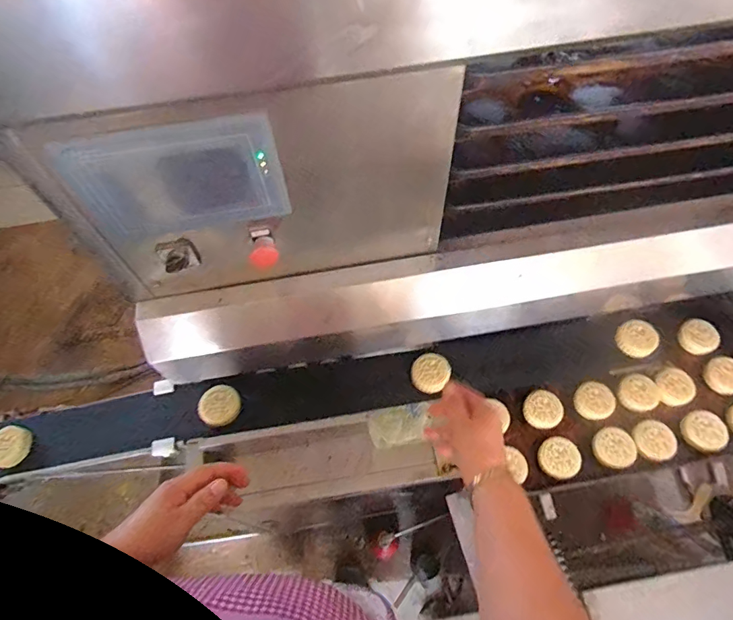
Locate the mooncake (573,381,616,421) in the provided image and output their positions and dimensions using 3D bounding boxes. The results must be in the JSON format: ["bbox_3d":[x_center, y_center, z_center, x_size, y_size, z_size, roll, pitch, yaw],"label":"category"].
[{"bbox_3d":[0.447,0.179,0.887,0.074,0.020,0.070,-2,61,3],"label":"mooncake"}]

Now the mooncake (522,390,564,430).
[{"bbox_3d":[0.344,0.195,0.883,0.078,0.016,0.069,-29,63,-12],"label":"mooncake"}]

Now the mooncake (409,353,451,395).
[{"bbox_3d":[0.123,0.118,0.857,0.068,0.022,0.081,32,67,20],"label":"mooncake"}]

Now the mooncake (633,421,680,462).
[{"bbox_3d":[0.530,0.239,0.831,0.067,0.019,0.072,-2,61,3],"label":"mooncake"}]

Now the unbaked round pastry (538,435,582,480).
[{"bbox_3d":[0.354,0.273,0.832,0.078,0.025,0.070,-37,65,-16],"label":"unbaked round pastry"}]

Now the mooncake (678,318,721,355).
[{"bbox_3d":[0.683,0.056,0.932,0.073,0.028,0.070,-2,61,3],"label":"mooncake"}]

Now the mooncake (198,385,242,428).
[{"bbox_3d":[-0.269,0.176,0.830,0.068,0.024,0.072,-2,61,3],"label":"mooncake"}]

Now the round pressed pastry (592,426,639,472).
[{"bbox_3d":[0.457,0.255,0.831,0.074,0.015,0.070,-2,61,3],"label":"round pressed pastry"}]

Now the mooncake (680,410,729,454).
[{"bbox_3d":[0.628,0.227,0.840,0.069,0.021,0.074,-2,61,3],"label":"mooncake"}]

